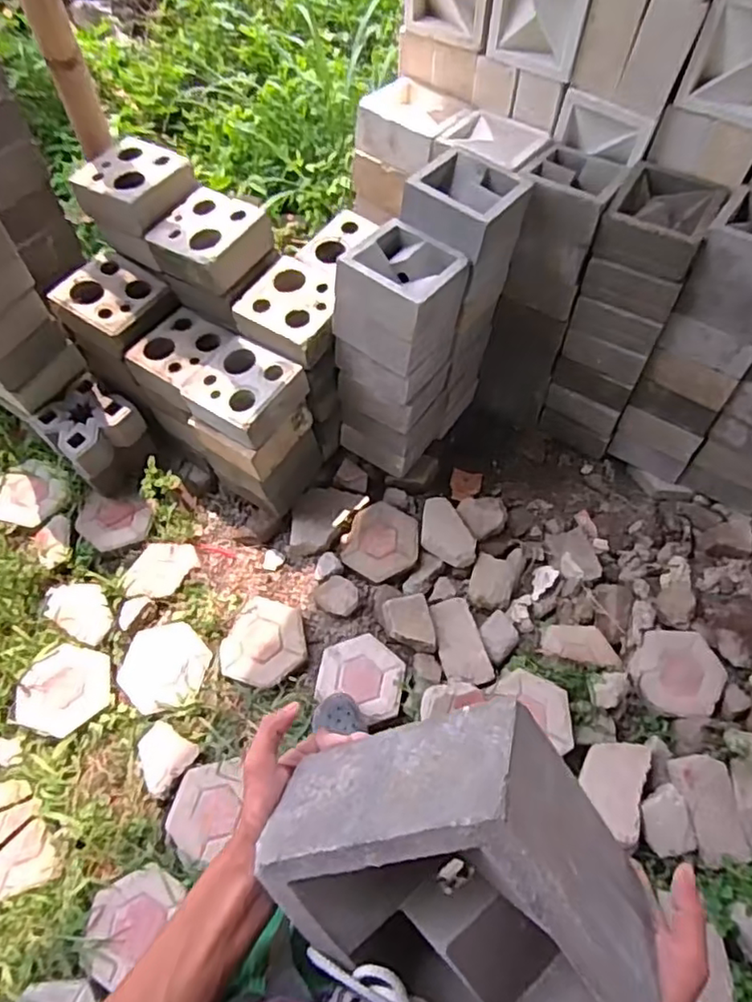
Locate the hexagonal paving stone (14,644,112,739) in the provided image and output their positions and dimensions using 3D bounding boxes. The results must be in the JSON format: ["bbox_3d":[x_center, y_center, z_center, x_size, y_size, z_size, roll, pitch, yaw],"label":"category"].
[{"bbox_3d":[-0.708,0.432,1.421,0.189,0.035,0.195,12,61,6],"label":"hexagonal paving stone"}]

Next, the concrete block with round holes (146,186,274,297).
[{"bbox_3d":[-0.367,-0.585,1.373,0.224,0.096,0.204,25,69,9],"label":"concrete block with round holes"}]

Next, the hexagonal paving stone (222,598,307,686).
[{"bbox_3d":[-0.261,0.334,1.458,0.200,0.045,0.199,24,63,12],"label":"hexagonal paving stone"}]

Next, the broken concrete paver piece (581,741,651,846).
[{"bbox_3d":[0.511,0.617,1.339,0.133,0.057,0.215,20,62,7],"label":"broken concrete paver piece"}]

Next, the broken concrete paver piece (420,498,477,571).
[{"bbox_3d":[0.174,0.087,1.593,0.118,0.036,0.195,-26,69,-7],"label":"broken concrete paver piece"}]

